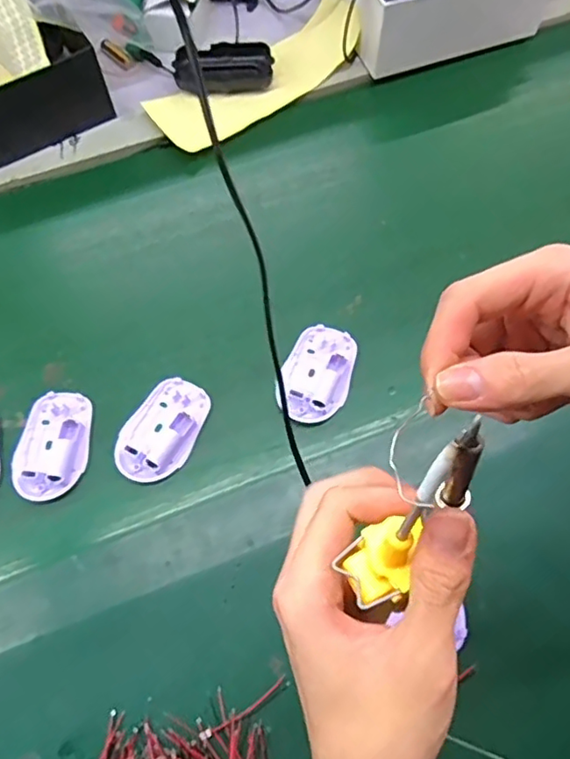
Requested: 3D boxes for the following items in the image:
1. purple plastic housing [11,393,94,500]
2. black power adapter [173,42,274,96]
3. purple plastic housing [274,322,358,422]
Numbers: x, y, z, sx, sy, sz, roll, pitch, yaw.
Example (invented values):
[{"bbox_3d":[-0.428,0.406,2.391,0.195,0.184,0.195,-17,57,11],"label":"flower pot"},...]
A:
[{"bbox_3d":[-0.199,0.054,0.493,0.061,0.012,0.092,-2,66,-1],"label":"purple plastic housing"},{"bbox_3d":[-0.069,-0.352,0.656,0.108,0.019,0.057,-2,66,-1],"label":"black power adapter"},{"bbox_3d":[0.029,-0.007,0.527,0.061,0.014,0.097,12,67,5],"label":"purple plastic housing"}]

